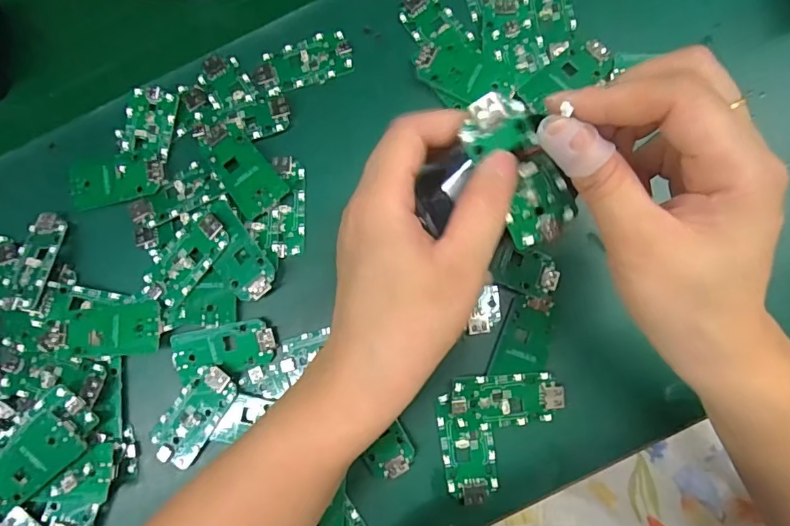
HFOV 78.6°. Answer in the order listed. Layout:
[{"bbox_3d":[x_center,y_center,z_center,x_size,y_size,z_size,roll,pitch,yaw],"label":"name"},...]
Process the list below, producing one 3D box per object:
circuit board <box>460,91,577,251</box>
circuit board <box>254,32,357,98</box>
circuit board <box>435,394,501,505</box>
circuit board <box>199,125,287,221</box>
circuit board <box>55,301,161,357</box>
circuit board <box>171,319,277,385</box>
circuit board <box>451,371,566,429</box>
[{"bbox_3d":[0.052,-0.039,0.203,0.031,0.005,0.064,-31,100,-1],"label":"circuit board"},{"bbox_3d":[-0.061,-0.132,0.318,0.063,0.004,0.031,-20,82,0],"label":"circuit board"},{"bbox_3d":[0.043,0.108,0.282,0.030,0.004,0.060,-9,82,2],"label":"circuit board"},{"bbox_3d":[-0.095,-0.058,0.305,0.031,0.008,0.058,-36,82,-2],"label":"circuit board"},{"bbox_3d":[-0.172,0.041,0.294,0.056,0.005,0.031,-2,80,-5],"label":"circuit board"},{"bbox_3d":[-0.105,0.053,0.297,0.061,0.007,0.029,-12,82,1],"label":"circuit board"},{"bbox_3d":[0.066,0.080,0.282,0.064,0.007,0.030,-4,82,2],"label":"circuit board"}]

